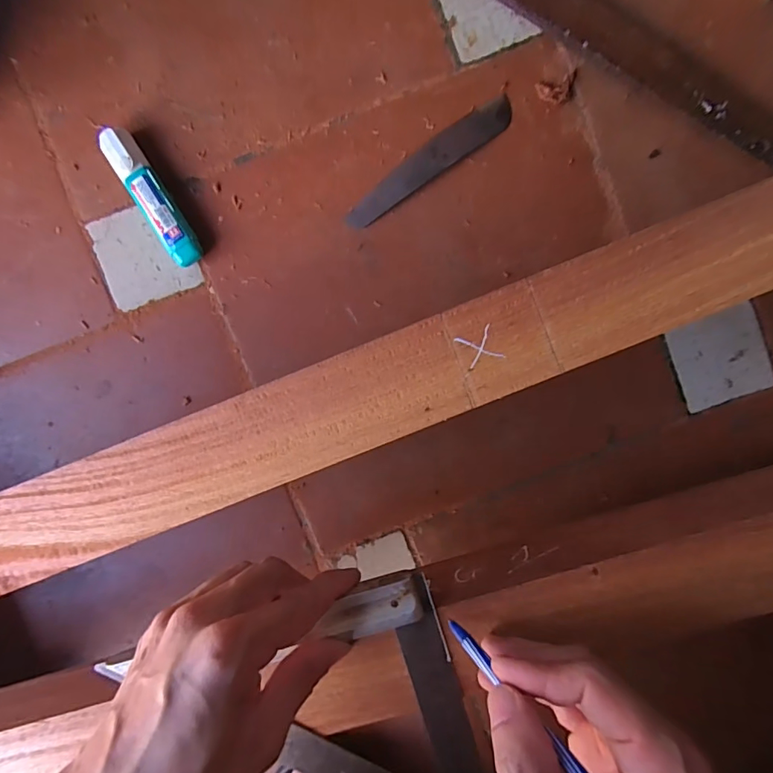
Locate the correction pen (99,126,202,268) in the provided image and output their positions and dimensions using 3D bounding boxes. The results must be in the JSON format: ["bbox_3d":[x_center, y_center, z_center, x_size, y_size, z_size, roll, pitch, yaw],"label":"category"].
[{"bbox_3d":[-0.171,-0.137,0.341,0.022,0.019,0.103,-31,93,4],"label":"correction pen"}]

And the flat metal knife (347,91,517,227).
[{"bbox_3d":[0.030,-0.164,0.342,0.139,0.004,0.025,-33,93,4],"label":"flat metal knife"}]

